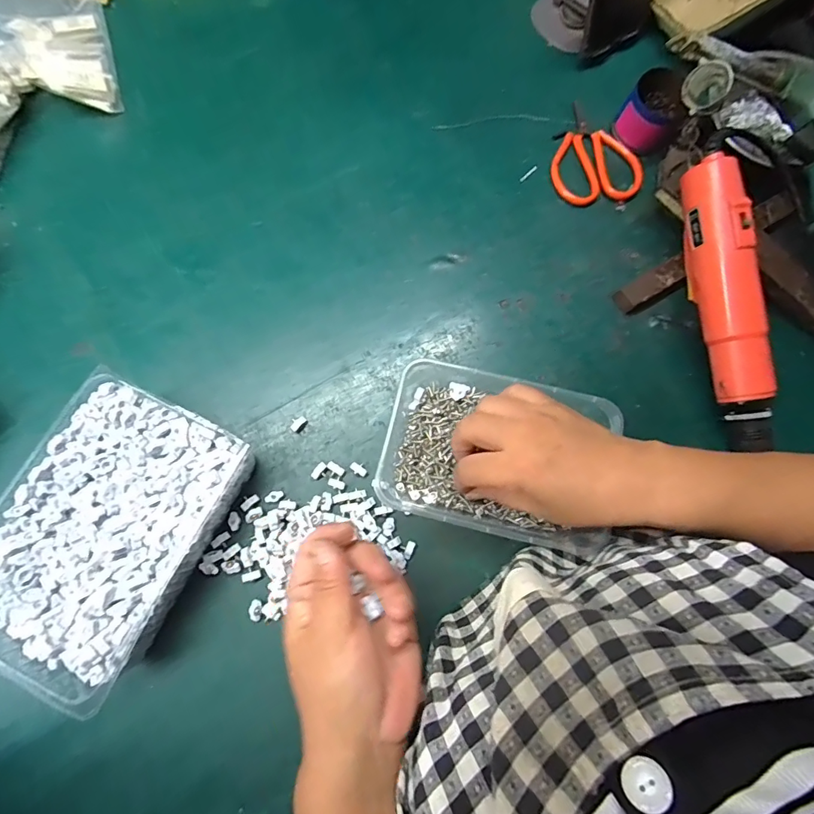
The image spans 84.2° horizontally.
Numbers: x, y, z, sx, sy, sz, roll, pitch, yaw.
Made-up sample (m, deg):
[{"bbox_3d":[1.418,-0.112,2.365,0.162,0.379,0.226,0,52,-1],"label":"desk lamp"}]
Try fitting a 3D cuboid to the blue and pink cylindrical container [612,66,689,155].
[{"bbox_3d":[0.232,-0.275,0.419,0.053,0.047,0.052,0,77,-1],"label":"blue and pink cylindrical container"}]

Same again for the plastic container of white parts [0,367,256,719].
[{"bbox_3d":[-0.204,0.081,0.314,0.130,0.057,0.181,27,78,5],"label":"plastic container of white parts"}]

